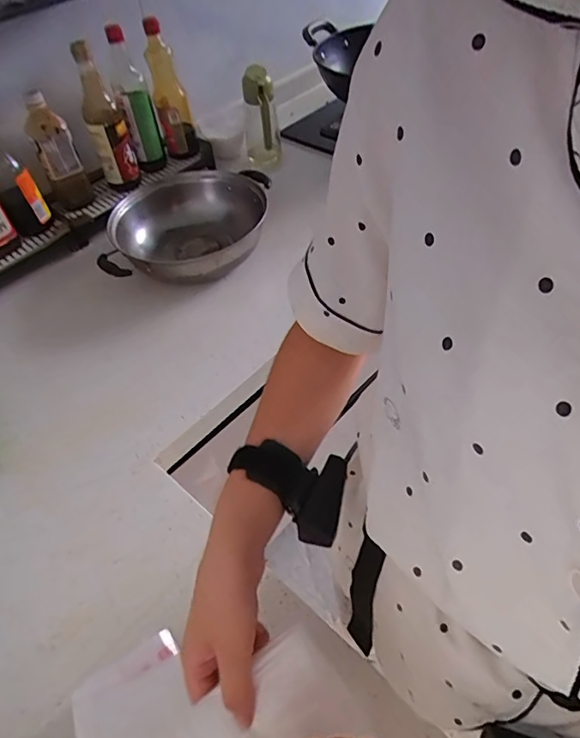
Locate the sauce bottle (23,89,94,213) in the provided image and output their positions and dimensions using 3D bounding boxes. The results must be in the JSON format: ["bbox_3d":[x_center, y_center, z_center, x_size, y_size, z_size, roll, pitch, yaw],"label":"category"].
[{"bbox_3d":[-0.389,-0.360,0.827,0.060,0.202,0.074,-23,52,-13],"label":"sauce bottle"}]

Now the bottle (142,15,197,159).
[{"bbox_3d":[-0.222,-0.510,0.903,0.059,0.215,0.062,-15,50,-7],"label":"bottle"}]

